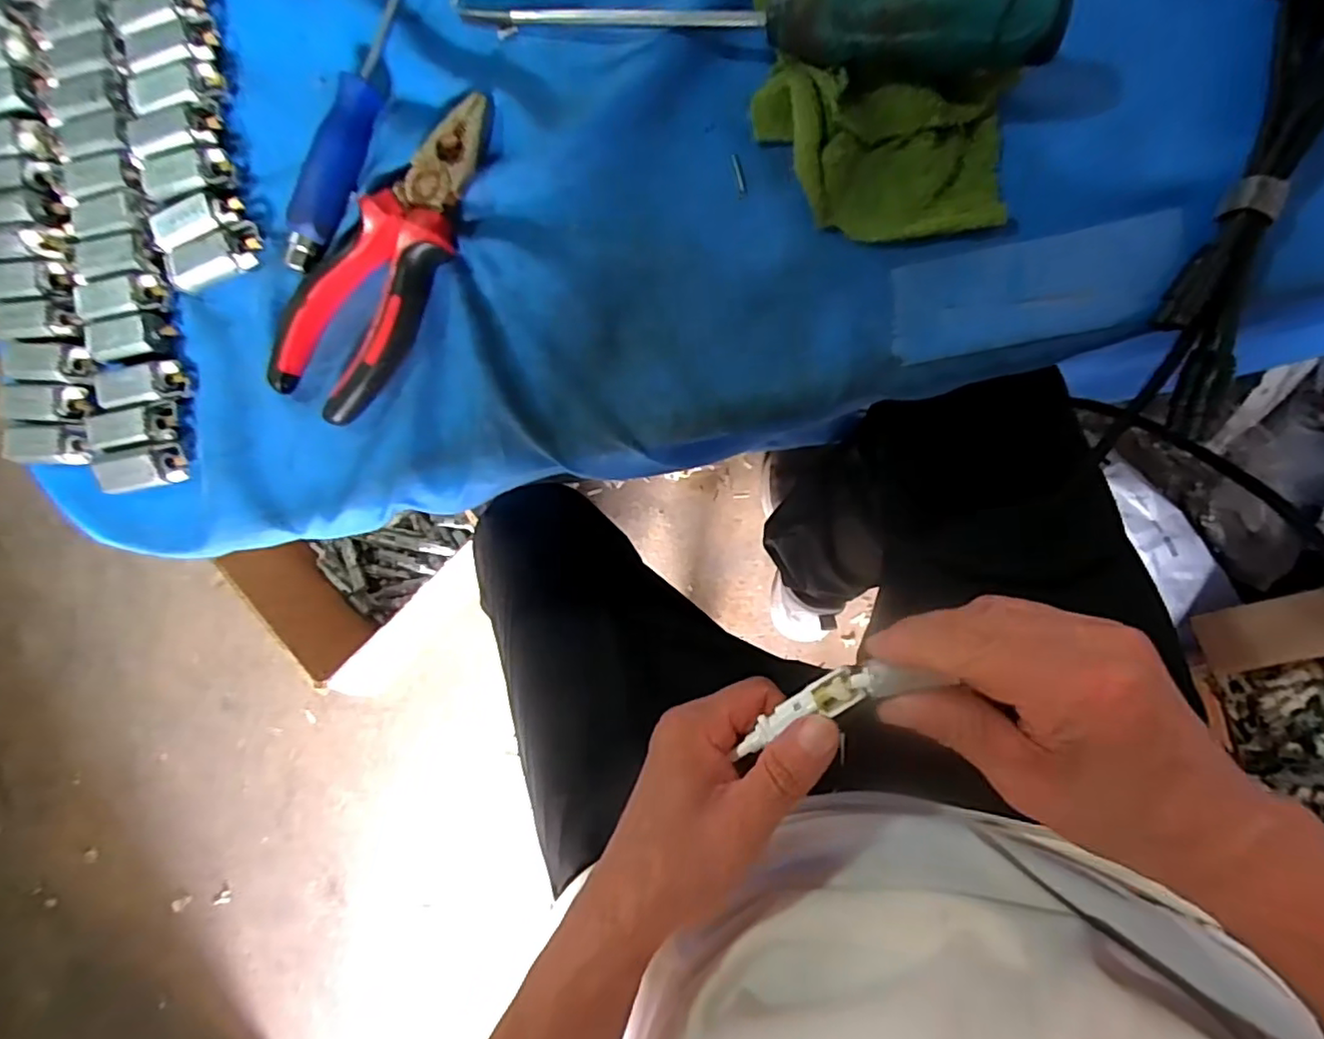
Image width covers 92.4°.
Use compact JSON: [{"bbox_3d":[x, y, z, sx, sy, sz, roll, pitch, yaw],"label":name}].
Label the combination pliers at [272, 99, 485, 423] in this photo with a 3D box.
[{"bbox_3d":[-0.129,-0.123,0.292,0.059,0.019,0.153,31,96,7],"label":"combination pliers"}]

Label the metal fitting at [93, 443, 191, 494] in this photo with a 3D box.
[{"bbox_3d":[-0.256,-0.026,0.313,0.042,0.013,0.021,-9,90,9],"label":"metal fitting"}]

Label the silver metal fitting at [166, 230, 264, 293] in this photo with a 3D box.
[{"bbox_3d":[-0.217,-0.126,0.307,0.045,0.007,0.019,-17,88,9],"label":"silver metal fitting"}]

